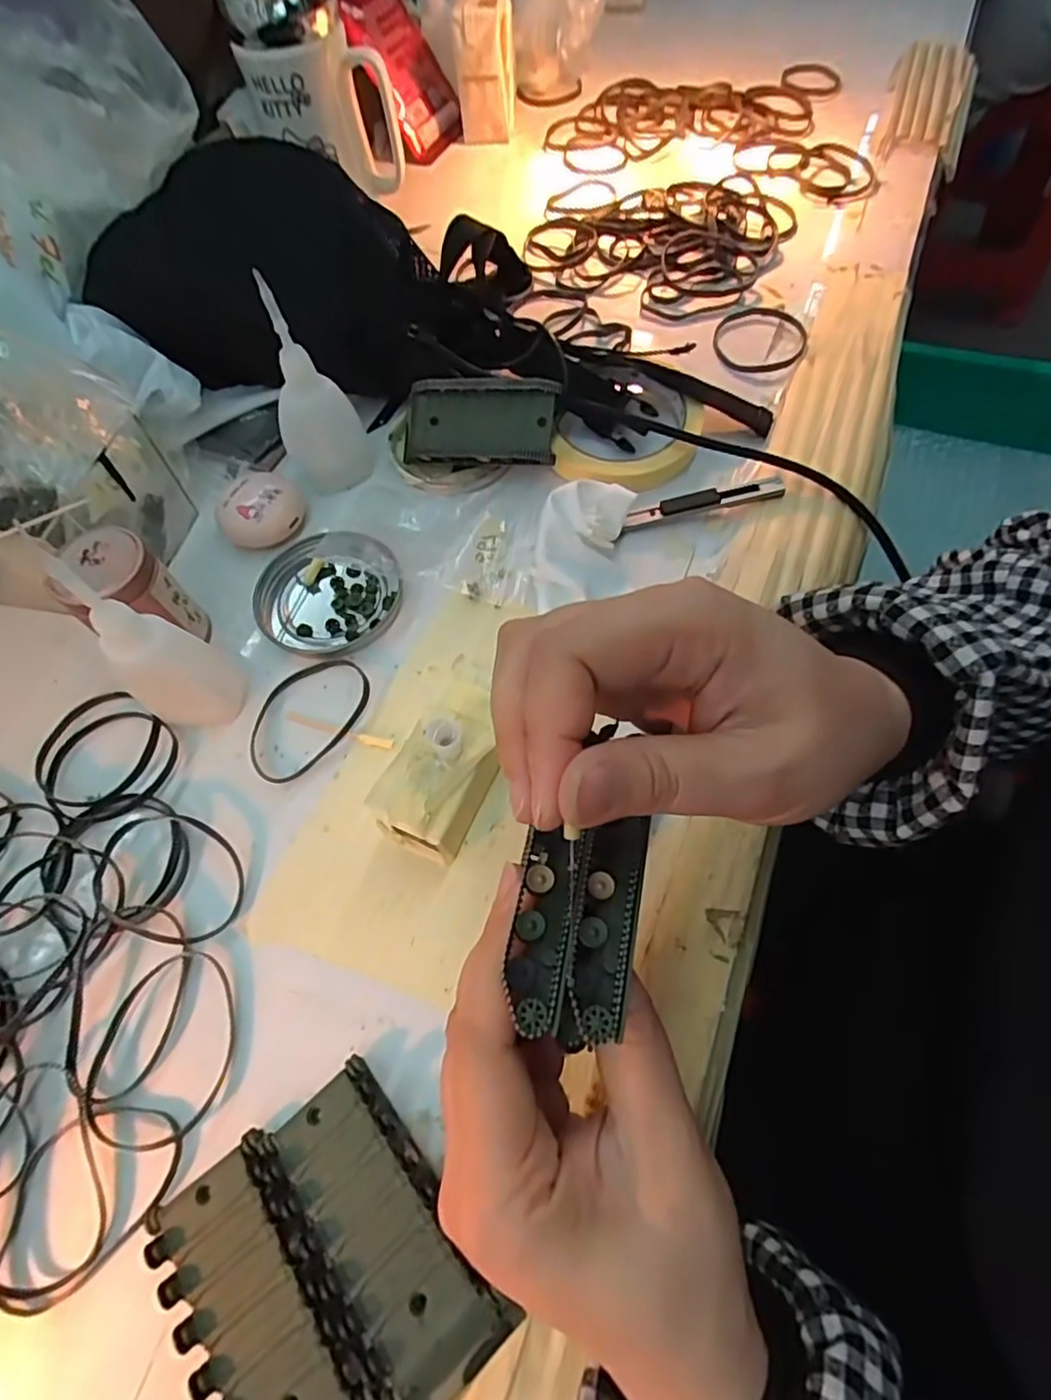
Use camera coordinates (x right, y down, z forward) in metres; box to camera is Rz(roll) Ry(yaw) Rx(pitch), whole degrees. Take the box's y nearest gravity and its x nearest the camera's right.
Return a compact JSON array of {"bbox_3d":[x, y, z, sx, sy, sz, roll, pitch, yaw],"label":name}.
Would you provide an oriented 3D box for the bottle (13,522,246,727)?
[{"bbox_3d":[-0.162,-0.022,0.278,0.039,0.108,0.029,8,64,6],"label":"bottle"}]

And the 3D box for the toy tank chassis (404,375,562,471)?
[{"bbox_3d":[-0.027,-0.162,0.374,0.094,0.045,0.019,6,22,15],"label":"toy tank chassis"}]

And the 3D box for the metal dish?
[{"bbox_3d":[-0.109,-0.059,0.349,0.077,0.011,0.078,-1,63,2],"label":"metal dish"}]

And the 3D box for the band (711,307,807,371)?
[{"bbox_3d":[0.157,-0.246,0.427,0.059,0.006,0.074,7,64,6],"label":"band"}]

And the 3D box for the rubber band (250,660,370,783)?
[{"bbox_3d":[-0.110,0.006,0.318,0.047,0.005,0.070,40,71,19],"label":"rubber band"}]

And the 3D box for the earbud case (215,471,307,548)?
[{"bbox_3d":[-0.152,-0.110,0.367,0.041,0.018,0.046,21,66,13],"label":"earbud case"}]

